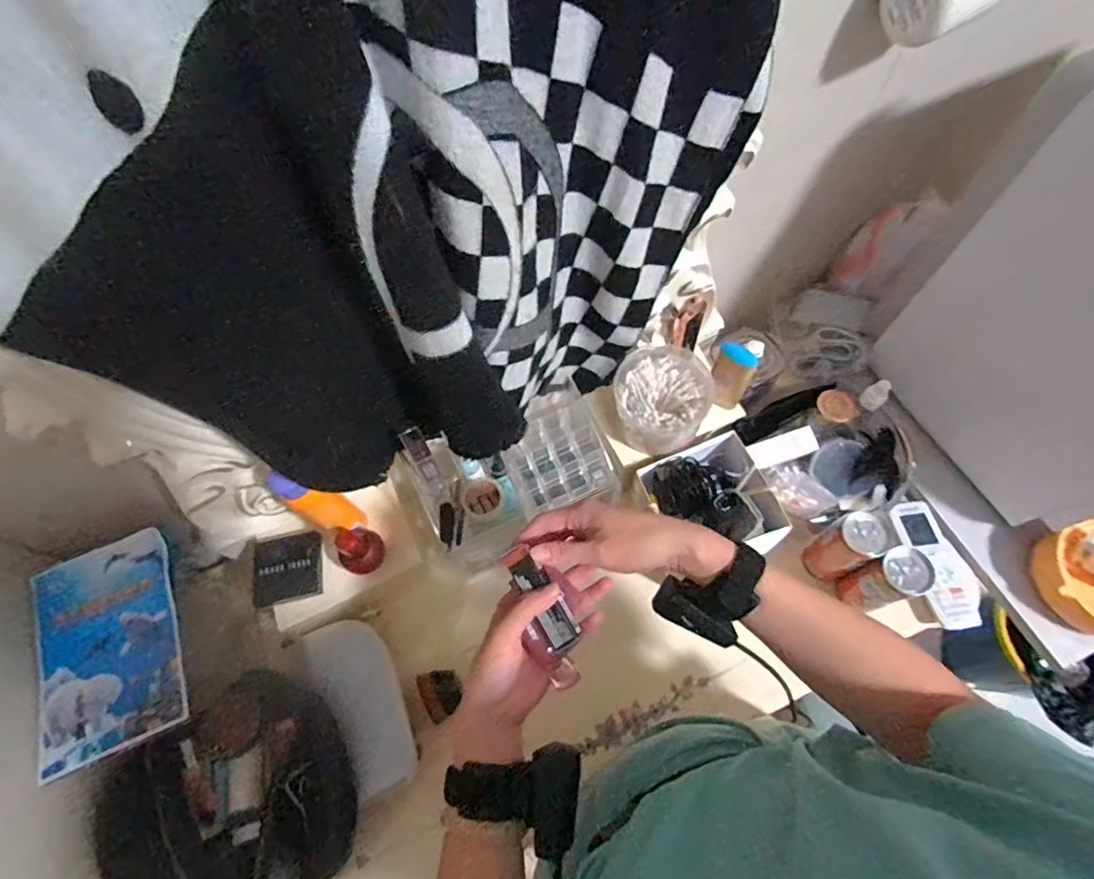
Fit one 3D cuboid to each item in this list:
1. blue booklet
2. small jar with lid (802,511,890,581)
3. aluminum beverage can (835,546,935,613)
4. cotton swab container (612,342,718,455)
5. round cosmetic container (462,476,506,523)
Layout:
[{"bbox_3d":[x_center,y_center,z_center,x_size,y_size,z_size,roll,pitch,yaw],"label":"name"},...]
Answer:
[{"bbox_3d":[-0.440,0.204,0.550,0.134,0.010,0.206,-25,66,-8],"label":"blue booklet"},{"bbox_3d":[0.354,0.134,0.663,0.043,0.133,0.047,-24,64,-11],"label":"small jar with lid"},{"bbox_3d":[0.386,0.169,0.641,0.047,0.135,0.050,-1,62,1],"label":"aluminum beverage can"},{"bbox_3d":[0.142,-0.054,0.685,0.118,0.065,0.115,-1,62,1],"label":"cotton swab container"},{"bbox_3d":[-0.077,0.073,0.655,0.049,0.029,0.049,4,80,-21],"label":"round cosmetic container"}]

